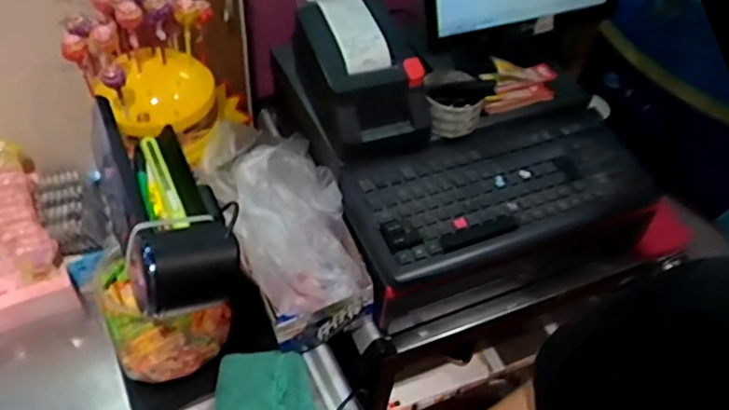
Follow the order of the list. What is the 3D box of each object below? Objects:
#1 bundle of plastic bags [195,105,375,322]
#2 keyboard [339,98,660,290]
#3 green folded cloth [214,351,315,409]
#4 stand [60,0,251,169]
[{"bbox_3d":[-0.101,0.009,0.722,0.156,0.108,0.248,-21,54,-23],"label":"bundle of plastic bags"},{"bbox_3d":[0.181,-0.024,0.758,0.400,0.051,0.175,-17,52,-20],"label":"keyboard"},{"bbox_3d":[-0.113,0.213,0.669,0.109,0.032,0.093,-4,49,-10],"label":"green folded cloth"},{"bbox_3d":[-0.229,-0.140,0.670,0.127,0.189,0.153,32,53,20],"label":"stand"}]

